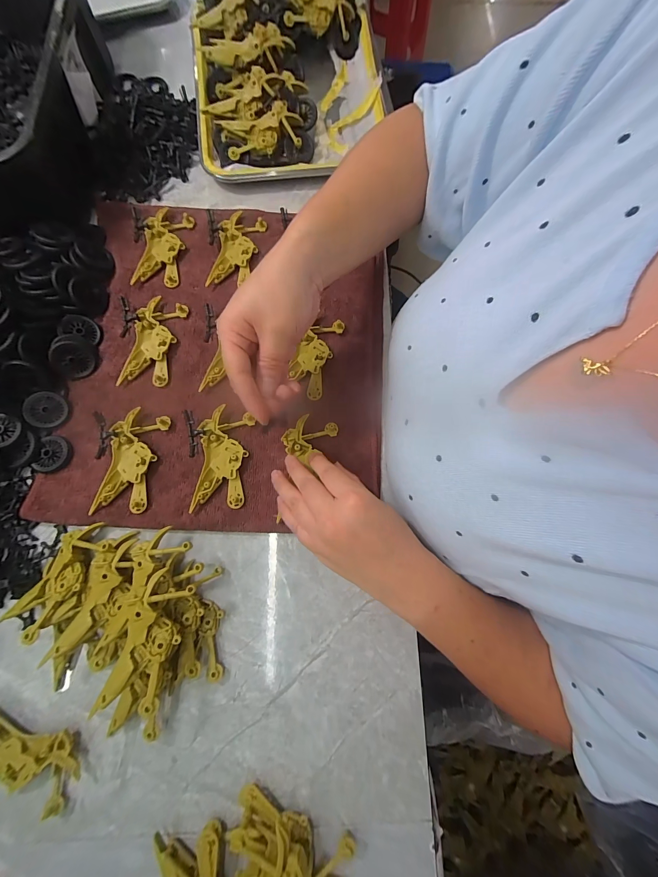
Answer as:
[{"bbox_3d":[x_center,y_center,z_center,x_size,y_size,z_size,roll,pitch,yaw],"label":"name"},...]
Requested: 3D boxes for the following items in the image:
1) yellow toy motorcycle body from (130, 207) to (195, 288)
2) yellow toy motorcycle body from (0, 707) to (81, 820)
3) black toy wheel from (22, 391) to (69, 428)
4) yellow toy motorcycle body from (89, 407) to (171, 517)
[{"bbox_3d":[-0.195,-0.227,0.374,0.049,0.012,0.101,5,76,1],"label":"yellow toy motorcycle body"},{"bbox_3d":[-0.251,0.255,0.258,0.101,0.013,0.045,20,76,5],"label":"yellow toy motorcycle body"},{"bbox_3d":[-0.287,-0.029,0.323,0.037,0.007,0.037,3,81,-22],"label":"black toy wheel"},{"bbox_3d":[-0.197,0.022,0.316,0.050,0.009,0.098,9,76,2],"label":"yellow toy motorcycle body"}]

